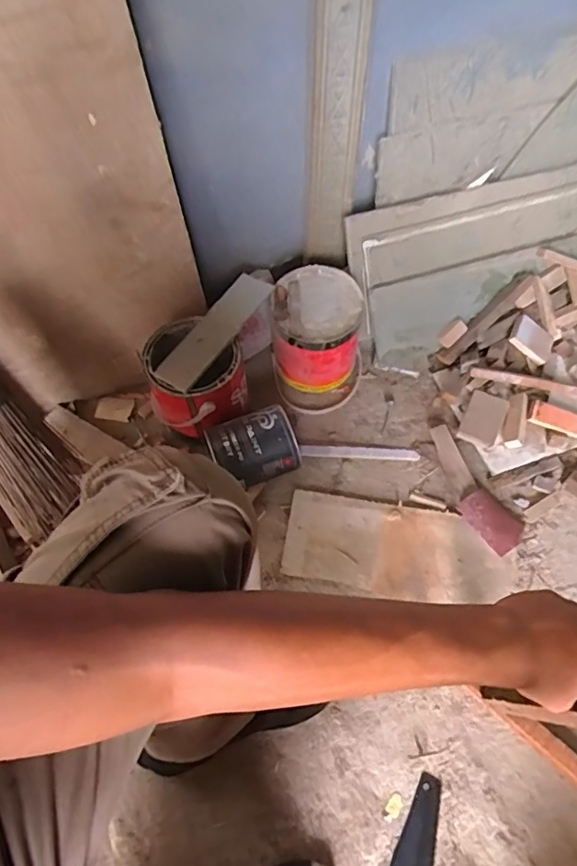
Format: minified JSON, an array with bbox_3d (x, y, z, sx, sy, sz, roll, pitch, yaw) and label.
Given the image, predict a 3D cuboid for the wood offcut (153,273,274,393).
[{"bbox_3d":[-0.112,-0.160,0.825,0.065,0.016,0.226,32,71,19],"label":"wood offcut"}]

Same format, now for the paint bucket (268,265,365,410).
[{"bbox_3d":[0.049,-0.153,0.920,0.147,0.170,0.178,8,61,8],"label":"paint bucket"}]

